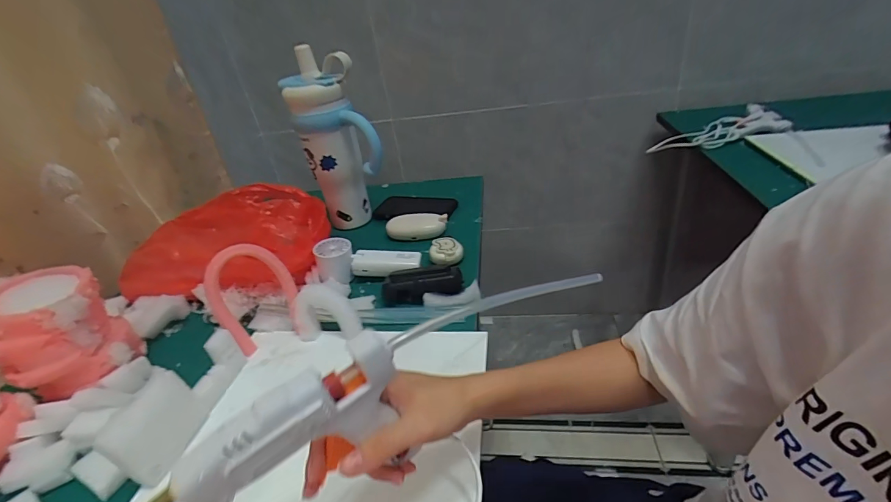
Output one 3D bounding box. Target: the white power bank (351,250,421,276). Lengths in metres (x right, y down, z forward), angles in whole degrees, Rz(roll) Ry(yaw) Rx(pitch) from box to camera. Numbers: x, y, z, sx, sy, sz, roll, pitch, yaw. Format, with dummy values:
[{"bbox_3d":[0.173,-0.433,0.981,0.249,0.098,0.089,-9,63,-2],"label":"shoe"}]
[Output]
[{"bbox_3d":[-0.088,0.016,0.586,0.098,0.024,0.030,-4,32,7],"label":"white power bank"}]

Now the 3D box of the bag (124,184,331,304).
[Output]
[{"bbox_3d":[-0.329,-0.015,0.601,0.301,0.105,0.137,-5,32,6],"label":"bag"}]

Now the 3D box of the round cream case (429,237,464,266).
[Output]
[{"bbox_3d":[0.001,-0.001,0.603,0.049,0.023,0.040,-8,32,2],"label":"round cream case"}]

